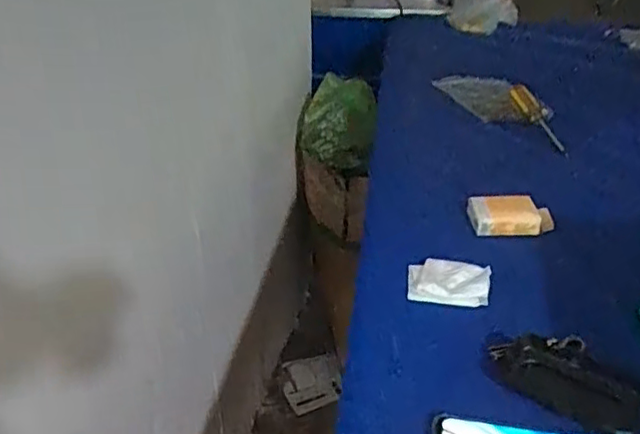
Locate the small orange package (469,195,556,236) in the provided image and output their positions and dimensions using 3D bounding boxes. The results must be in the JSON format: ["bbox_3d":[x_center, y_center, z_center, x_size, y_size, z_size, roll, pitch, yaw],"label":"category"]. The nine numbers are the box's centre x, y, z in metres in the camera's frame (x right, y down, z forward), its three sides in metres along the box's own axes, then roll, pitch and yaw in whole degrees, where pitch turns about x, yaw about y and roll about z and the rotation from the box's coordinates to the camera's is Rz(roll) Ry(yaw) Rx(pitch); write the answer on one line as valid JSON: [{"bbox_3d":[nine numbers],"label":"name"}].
[{"bbox_3d":[0.228,-0.003,0.755,0.099,0.032,0.054,2,31,4],"label":"small orange package"}]

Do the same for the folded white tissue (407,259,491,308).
[{"bbox_3d":[0.132,0.066,0.655,0.081,0.020,0.050,3,31,6],"label":"folded white tissue"}]

